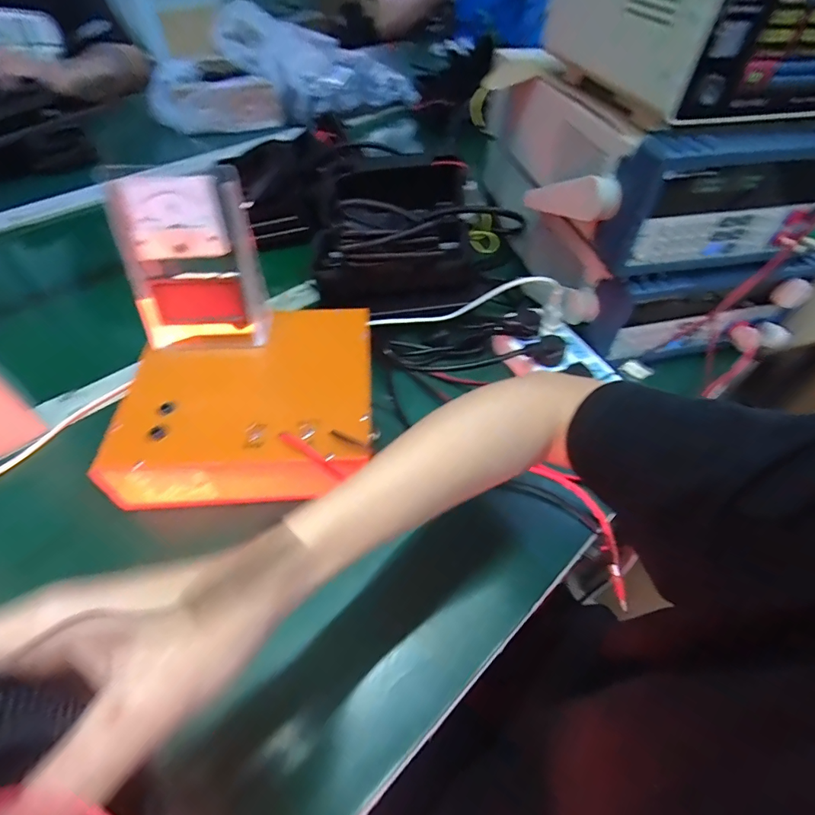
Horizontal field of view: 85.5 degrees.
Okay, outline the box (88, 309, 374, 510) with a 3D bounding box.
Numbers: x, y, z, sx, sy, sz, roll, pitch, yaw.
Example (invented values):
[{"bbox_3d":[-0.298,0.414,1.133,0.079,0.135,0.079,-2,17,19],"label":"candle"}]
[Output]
[{"bbox_3d":[-0.134,-0.008,0.393,0.203,0.056,0.190,-2,51,-3],"label":"box"}]

